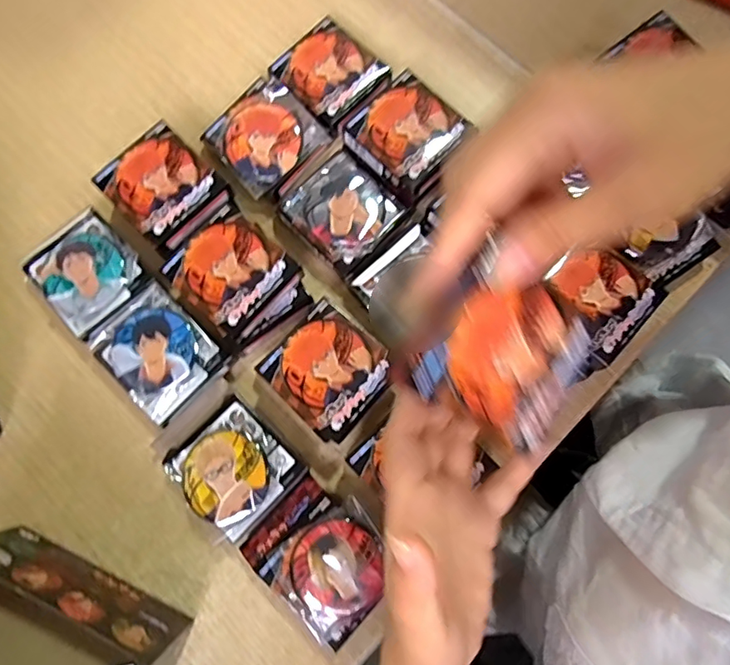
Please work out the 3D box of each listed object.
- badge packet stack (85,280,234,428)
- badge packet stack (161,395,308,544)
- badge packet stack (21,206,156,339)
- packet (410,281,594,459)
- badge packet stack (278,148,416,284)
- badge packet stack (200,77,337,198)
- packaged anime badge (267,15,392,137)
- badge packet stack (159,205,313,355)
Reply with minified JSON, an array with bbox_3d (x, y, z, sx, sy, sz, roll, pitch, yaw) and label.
[{"bbox_3d":[-0.139,0.014,0.354,0.064,0.033,0.077,-44,81,-8],"label":"badge packet stack"},{"bbox_3d":[-0.085,0.087,0.337,0.066,0.036,0.072,-41,81,-8],"label":"badge packet stack"},{"bbox_3d":[-0.194,-0.042,0.365,0.064,0.030,0.075,-43,81,-8],"label":"badge packet stack"},{"bbox_3d":[0.059,0.010,0.200,0.064,0.006,0.059,36,83,-24],"label":"packet"},{"bbox_3d":[-0.013,-0.081,0.372,0.064,0.034,0.078,-41,81,-8],"label":"badge packet stack"},{"bbox_3d":[-0.074,-0.143,0.384,0.071,0.035,0.071,-43,81,-8],"label":"badge packet stack"},{"bbox_3d":[-0.026,-0.193,0.397,0.074,0.026,0.068,43,82,8],"label":"packaged anime badge"},{"bbox_3d":[-0.086,-0.037,0.357,0.069,0.042,0.085,-42,81,-8],"label":"badge packet stack"}]

